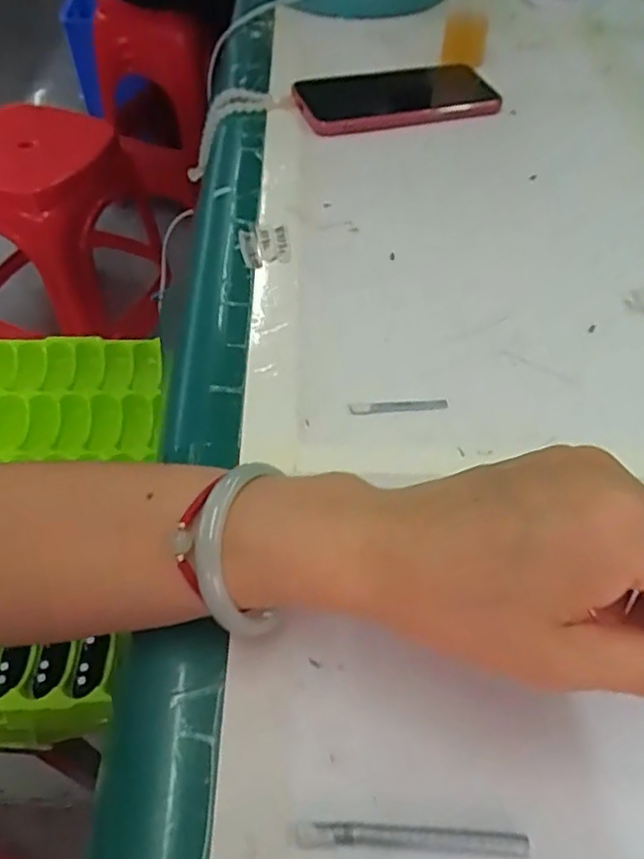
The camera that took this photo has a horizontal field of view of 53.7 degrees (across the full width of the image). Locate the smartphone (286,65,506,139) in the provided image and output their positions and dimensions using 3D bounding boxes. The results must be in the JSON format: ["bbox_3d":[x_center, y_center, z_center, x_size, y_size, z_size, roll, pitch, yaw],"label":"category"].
[{"bbox_3d":[0.061,-0.267,0.512,0.159,0.011,0.074,-15,54,-14],"label":"smartphone"}]

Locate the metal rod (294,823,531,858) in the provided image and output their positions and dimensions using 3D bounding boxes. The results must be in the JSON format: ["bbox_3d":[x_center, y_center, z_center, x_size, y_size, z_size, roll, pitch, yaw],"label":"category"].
[{"bbox_3d":[0.029,0.132,0.205,0.074,0.004,0.008,3,52,0],"label":"metal rod"}]

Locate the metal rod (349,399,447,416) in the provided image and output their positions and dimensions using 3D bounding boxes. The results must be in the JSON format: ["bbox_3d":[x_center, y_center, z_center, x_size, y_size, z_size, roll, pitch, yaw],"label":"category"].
[{"bbox_3d":[0.038,-0.011,0.319,0.049,0.004,0.006,-4,52,-6],"label":"metal rod"}]

